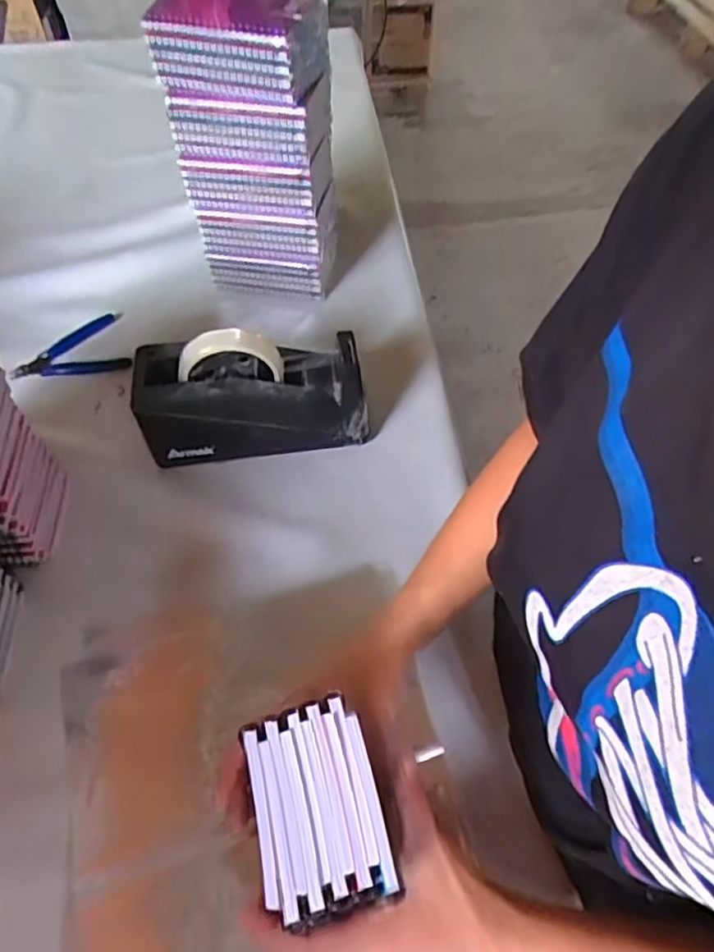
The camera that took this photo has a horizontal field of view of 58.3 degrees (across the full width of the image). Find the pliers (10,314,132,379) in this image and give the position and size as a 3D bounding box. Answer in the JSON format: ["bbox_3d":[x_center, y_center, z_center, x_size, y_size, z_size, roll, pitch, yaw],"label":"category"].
[{"bbox_3d":[-0.308,-0.142,0.696,0.119,0.009,0.085,-7,55,-6],"label":"pliers"}]

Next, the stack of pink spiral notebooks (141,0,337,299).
[{"bbox_3d":[-0.094,-0.305,0.636,0.133,0.280,0.096,13,55,11],"label":"stack of pink spiral notebooks"}]

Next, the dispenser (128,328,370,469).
[{"bbox_3d":[-0.093,-0.076,0.583,0.201,0.116,0.074,-5,54,-2],"label":"dispenser"}]

